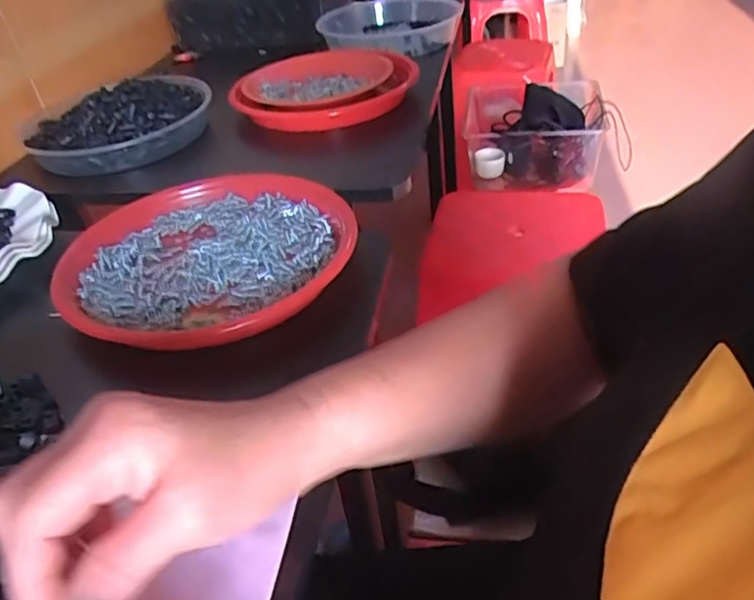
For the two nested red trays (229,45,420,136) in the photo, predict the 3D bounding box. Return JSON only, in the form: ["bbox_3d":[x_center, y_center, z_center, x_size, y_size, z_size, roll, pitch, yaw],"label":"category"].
[{"bbox_3d":[-0.060,-0.276,0.809,0.243,0.039,0.203,-21,39,-17],"label":"two nested red trays"}]

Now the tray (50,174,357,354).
[{"bbox_3d":[-0.136,-0.039,0.518,0.226,0.027,0.233,28,49,37],"label":"tray"}]

